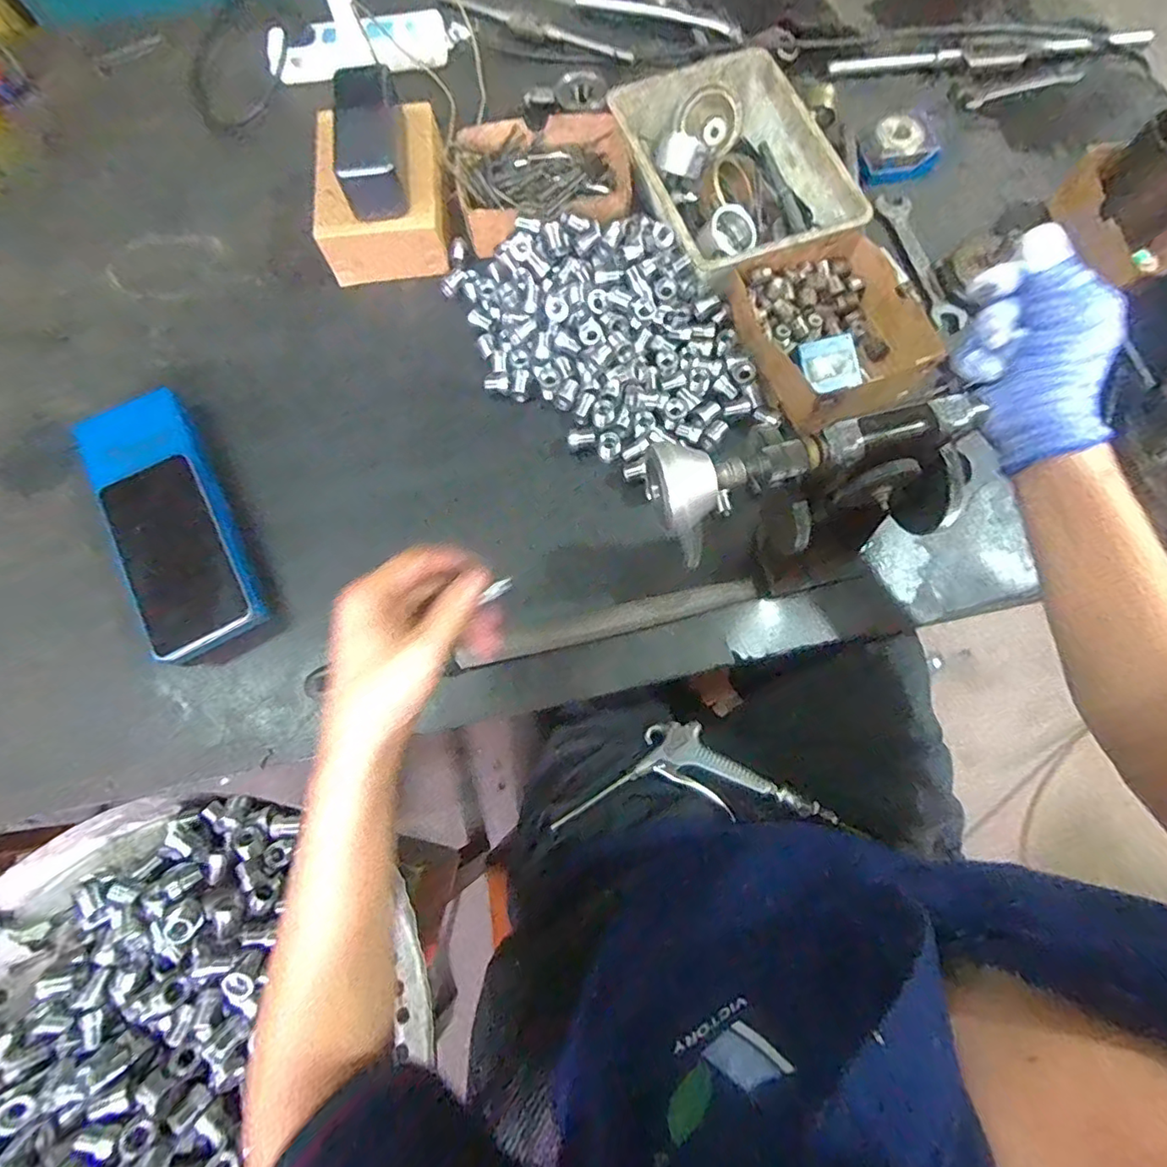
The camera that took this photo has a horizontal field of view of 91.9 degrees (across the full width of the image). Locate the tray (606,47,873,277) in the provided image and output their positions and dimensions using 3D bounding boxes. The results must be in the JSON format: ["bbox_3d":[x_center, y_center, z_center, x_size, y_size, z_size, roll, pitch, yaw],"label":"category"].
[{"bbox_3d":[0.143,-0.409,0.560,0.169,0.059,0.247,-19,73,-5],"label":"tray"}]

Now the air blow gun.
[{"bbox_3d":[0.103,0.182,0.538,0.215,0.027,0.096,-8,52,7],"label":"air blow gun"}]

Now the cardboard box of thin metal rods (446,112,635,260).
[{"bbox_3d":[-0.039,-0.414,0.581,0.179,0.040,0.141,-8,72,-2],"label":"cardboard box of thin metal rods"}]

